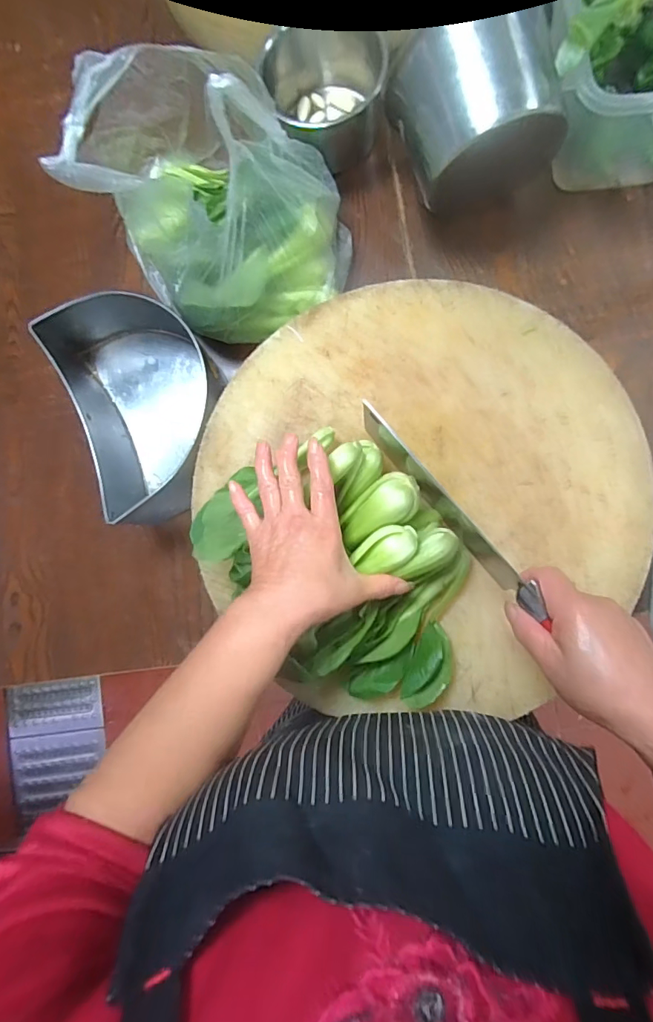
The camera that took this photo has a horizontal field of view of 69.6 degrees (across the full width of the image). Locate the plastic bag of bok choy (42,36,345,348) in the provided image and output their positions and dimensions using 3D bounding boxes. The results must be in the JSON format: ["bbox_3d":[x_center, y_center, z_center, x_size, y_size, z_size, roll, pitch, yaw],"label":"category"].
[{"bbox_3d":[-0.106,-0.303,0.443,0.225,0.244,0.198,42,91,8],"label":"plastic bag of bok choy"}]

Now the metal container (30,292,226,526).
[{"bbox_3d":[-0.192,-0.129,0.516,0.145,0.091,0.245,-25,83,4],"label":"metal container"}]

